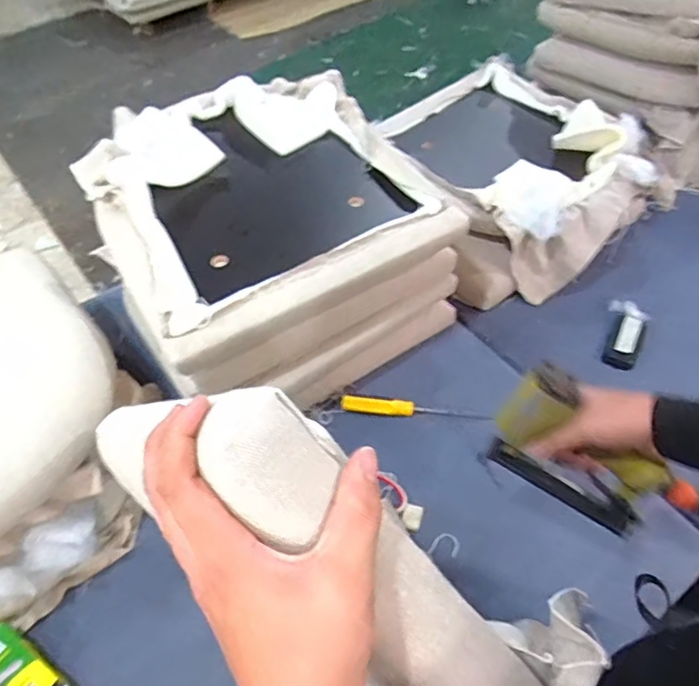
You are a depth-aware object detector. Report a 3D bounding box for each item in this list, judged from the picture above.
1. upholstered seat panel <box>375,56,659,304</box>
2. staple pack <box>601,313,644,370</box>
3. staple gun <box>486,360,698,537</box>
[{"bbox_3d":[0.333,-0.356,1.116,0.359,0.144,0.512,-29,56,-18],"label":"upholstered seat panel"},{"bbox_3d":[0.456,-0.003,0.949,0.053,0.036,0.105,24,57,20],"label":"staple pack"},{"bbox_3d":[0.251,0.123,0.612,0.237,0.118,0.048,36,38,-7],"label":"staple gun"}]

